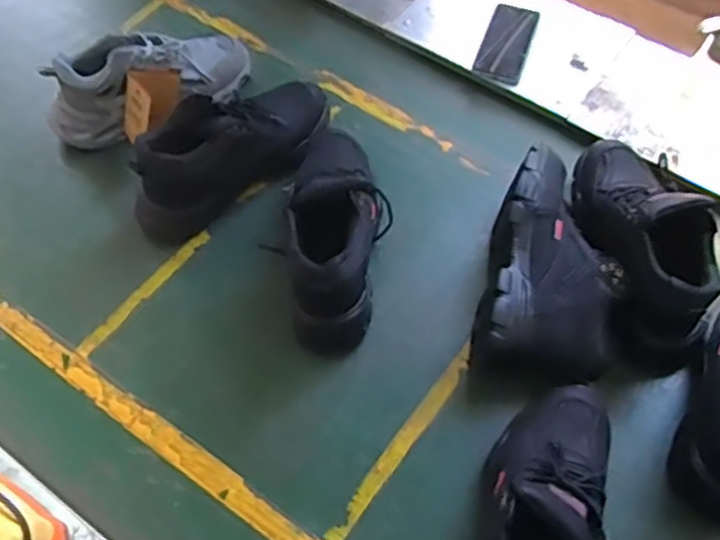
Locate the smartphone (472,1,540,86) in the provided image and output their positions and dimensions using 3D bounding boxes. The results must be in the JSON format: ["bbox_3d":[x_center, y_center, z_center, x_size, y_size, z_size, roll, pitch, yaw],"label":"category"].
[{"bbox_3d":[0.234,-0.361,1.138,0.073,0.011,0.175,21,58,4],"label":"smartphone"}]

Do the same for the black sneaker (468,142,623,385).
[{"bbox_3d":[0.237,-0.006,0.882,0.149,0.117,0.286,14,59,7],"label":"black sneaker"}]

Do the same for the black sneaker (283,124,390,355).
[{"bbox_3d":[-0.029,-0.059,0.890,0.125,0.151,0.292,3,59,0],"label":"black sneaker"}]

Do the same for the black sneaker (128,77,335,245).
[{"bbox_3d":[-0.156,-0.164,0.960,0.114,0.143,0.313,38,65,19],"label":"black sneaker"}]

